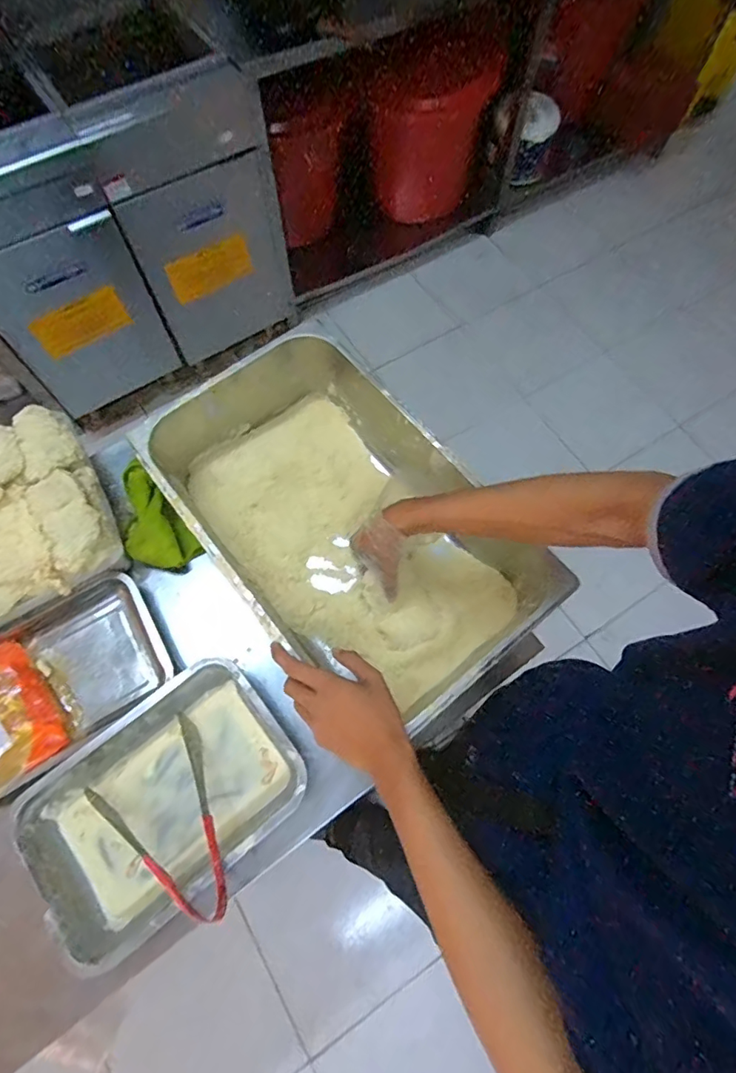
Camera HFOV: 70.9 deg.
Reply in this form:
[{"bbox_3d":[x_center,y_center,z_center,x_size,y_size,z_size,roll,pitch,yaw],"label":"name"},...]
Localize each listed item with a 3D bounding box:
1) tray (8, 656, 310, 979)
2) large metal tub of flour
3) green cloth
[{"bbox_3d":[-0.240,0.321,0.633,0.304,0.075,0.219,-37,73,-14],"label":"tray"},{"bbox_3d":[-0.044,-0.023,0.714,0.315,0.150,0.540,-37,73,-14],"label":"large metal tub of flour"},{"bbox_3d":[-0.321,-0.024,0.753,0.089,0.061,0.154,-36,73,-13],"label":"green cloth"}]

